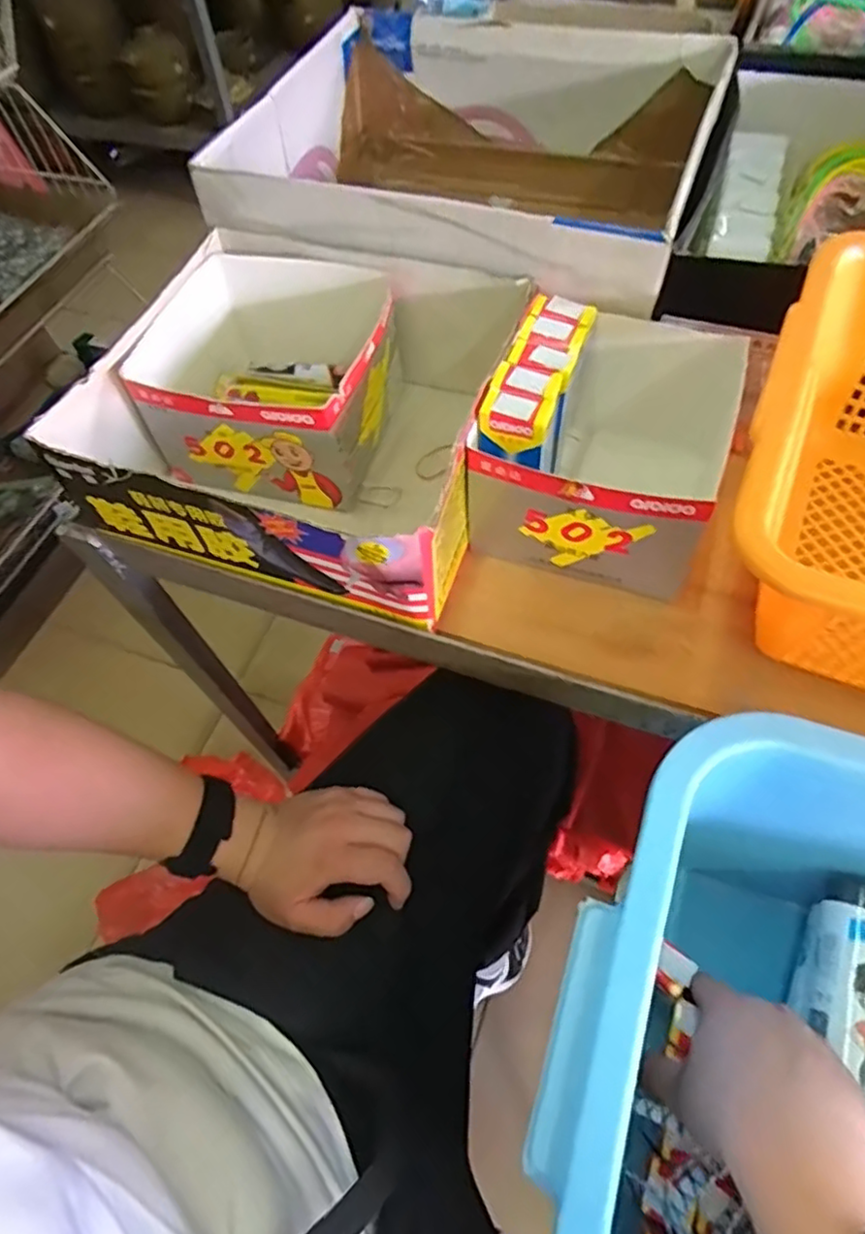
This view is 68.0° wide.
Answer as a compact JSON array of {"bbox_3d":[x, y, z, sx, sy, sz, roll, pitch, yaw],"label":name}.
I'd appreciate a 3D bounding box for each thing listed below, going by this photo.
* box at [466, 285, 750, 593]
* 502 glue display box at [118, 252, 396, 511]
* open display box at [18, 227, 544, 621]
[{"bbox_3d":[0.103,-0.113,0.419,0.140,0.109,0.154,11,62,10],"label":"box"},{"bbox_3d":[-0.113,-0.175,0.465,0.159,0.092,0.154,13,62,11],"label":"502 glue display box"},{"bbox_3d":[-0.083,-0.134,0.439,0.244,0.104,0.230,15,62,12],"label":"open display box"}]

